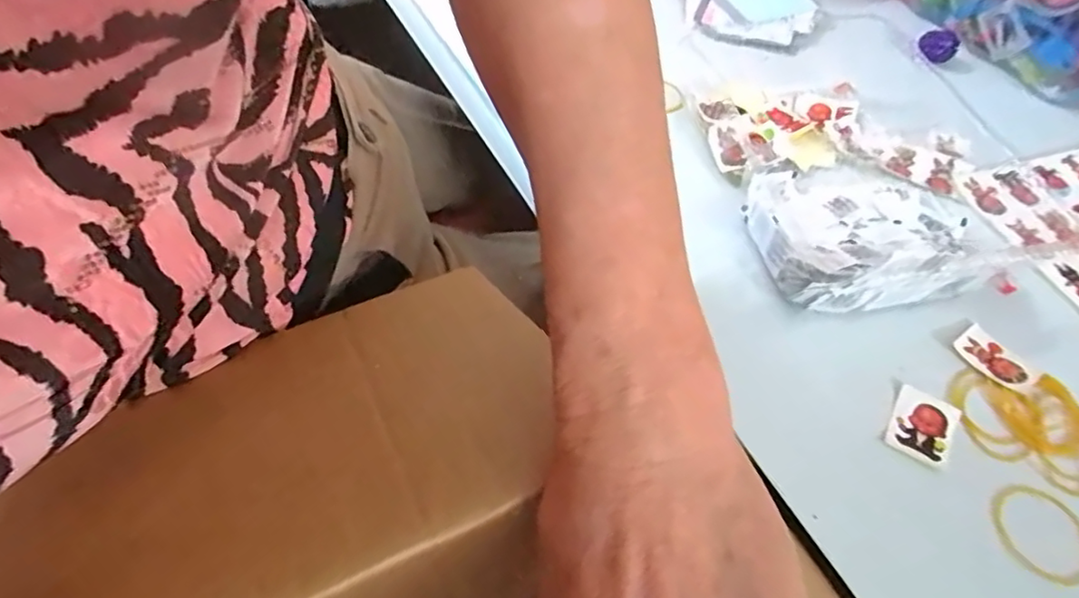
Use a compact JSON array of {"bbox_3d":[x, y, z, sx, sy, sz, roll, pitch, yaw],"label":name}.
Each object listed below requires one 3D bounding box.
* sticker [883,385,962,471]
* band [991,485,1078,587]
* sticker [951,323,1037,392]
[{"bbox_3d":[0.197,0.066,0.308,0.028,0.004,0.039,31,58,18],"label":"sticker"},{"bbox_3d":[0.235,0.110,0.280,0.042,0.004,0.045,1,63,-1],"label":"band"},{"bbox_3d":[0.250,0.032,0.330,0.023,0.004,0.040,-21,58,-18],"label":"sticker"}]

